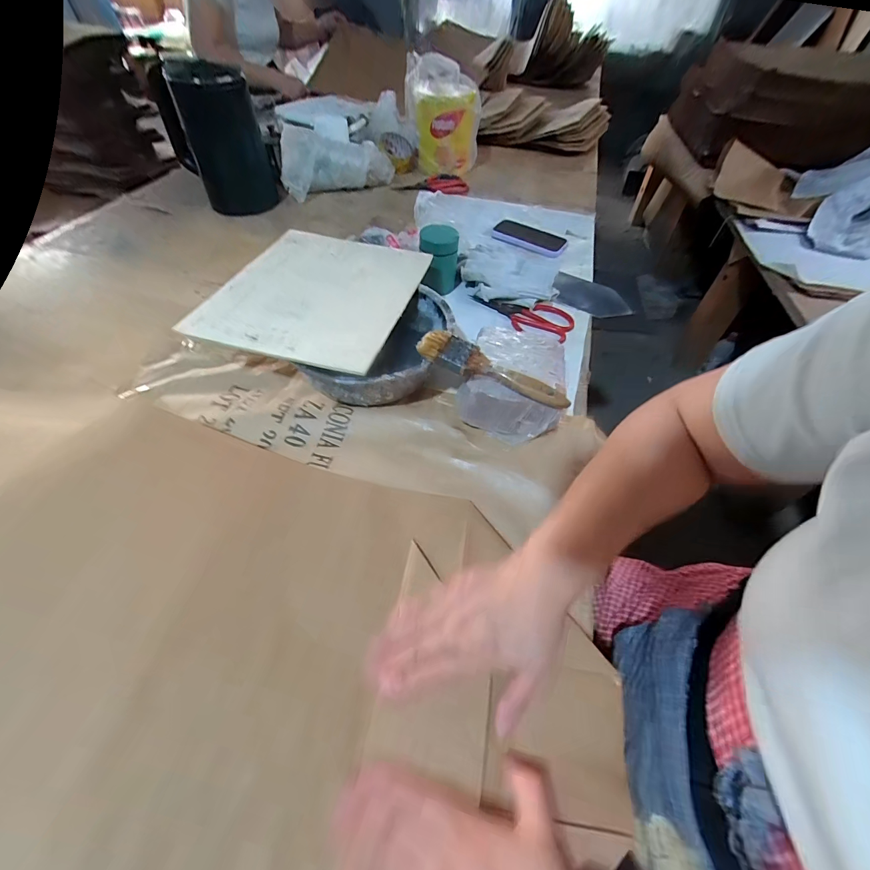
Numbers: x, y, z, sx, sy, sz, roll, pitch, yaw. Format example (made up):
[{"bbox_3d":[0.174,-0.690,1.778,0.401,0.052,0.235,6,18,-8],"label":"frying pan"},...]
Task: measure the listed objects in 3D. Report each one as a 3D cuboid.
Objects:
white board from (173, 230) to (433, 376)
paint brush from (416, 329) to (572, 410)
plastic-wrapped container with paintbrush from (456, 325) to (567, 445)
[{"bbox_3d":[-0.153,-0.195,0.507,0.230,0.009,0.279,14,51,6],"label":"white board"},{"bbox_3d":[0.061,-0.069,0.415,0.171,0.012,0.040,30,70,9],"label":"paint brush"},{"bbox_3d":[0.101,-0.070,0.476,0.120,0.059,0.154,15,53,8],"label":"plastic-wrapped container with paintbrush"}]

